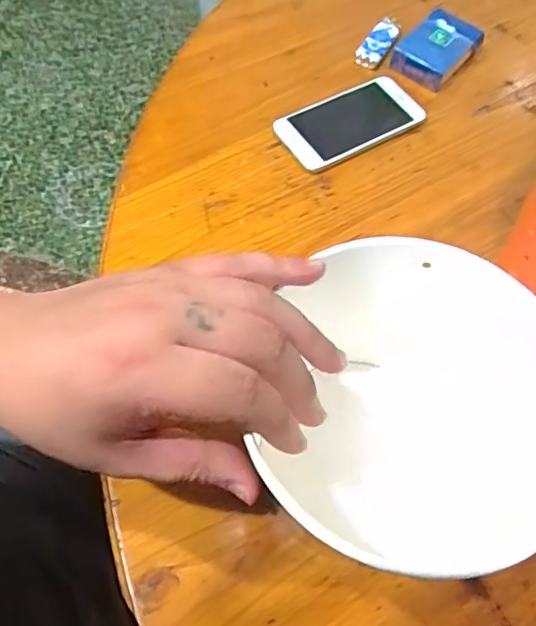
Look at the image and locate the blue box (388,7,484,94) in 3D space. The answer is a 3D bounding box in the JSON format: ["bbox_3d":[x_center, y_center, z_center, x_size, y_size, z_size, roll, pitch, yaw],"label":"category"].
[{"bbox_3d":[0.164,-0.259,0.563,0.055,0.027,0.091,38,66,15],"label":"blue box"}]

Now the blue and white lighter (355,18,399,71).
[{"bbox_3d":[0.110,-0.269,0.570,0.027,0.012,0.075,26,64,10],"label":"blue and white lighter"}]

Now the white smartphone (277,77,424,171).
[{"bbox_3d":[0.074,-0.173,0.515,0.133,0.011,0.064,-28,68,-17],"label":"white smartphone"}]

